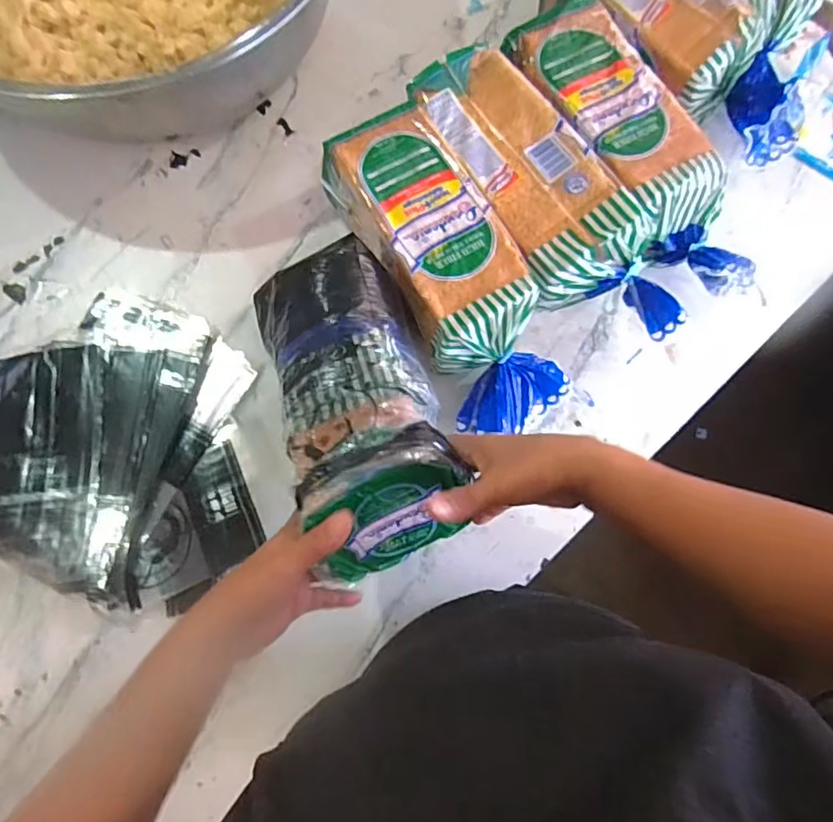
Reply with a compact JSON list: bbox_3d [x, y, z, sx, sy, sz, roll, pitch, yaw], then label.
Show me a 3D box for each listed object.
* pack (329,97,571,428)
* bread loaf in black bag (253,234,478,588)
[{"bbox_3d":[0.033,-0.143,0.589,0.121,0.106,0.338,-27,77,-7],"label":"pack"},{"bbox_3d":[-0.051,-0.020,0.494,0.120,0.105,0.297,-11,62,-3],"label":"bread loaf in black bag"}]

